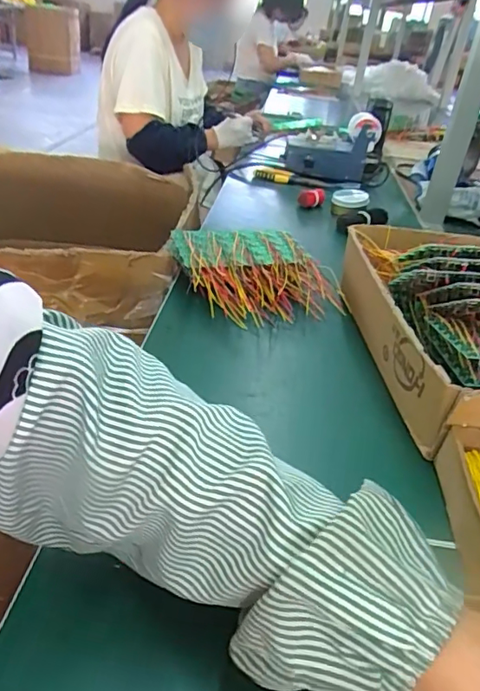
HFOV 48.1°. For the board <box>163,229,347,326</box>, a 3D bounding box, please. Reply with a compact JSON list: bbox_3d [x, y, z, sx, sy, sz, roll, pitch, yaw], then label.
[{"bbox_3d":[0.019,-0.104,0.704,0.184,0.030,0.183,-8,50,-20],"label":"board"}]

